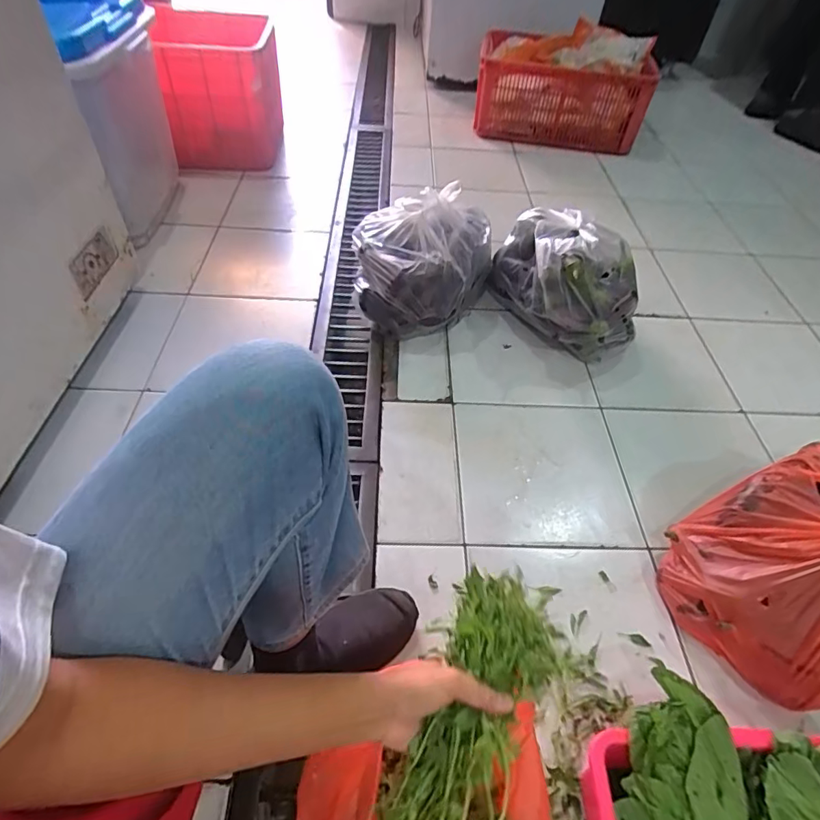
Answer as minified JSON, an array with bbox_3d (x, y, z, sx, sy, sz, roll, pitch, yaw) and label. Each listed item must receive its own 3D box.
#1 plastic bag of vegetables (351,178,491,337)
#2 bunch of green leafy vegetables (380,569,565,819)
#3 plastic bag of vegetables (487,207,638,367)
[{"bbox_3d":[0.034,-0.316,1.096,0.294,0.234,0.258,0,49,-6],"label":"plastic bag of vegetables"},{"bbox_3d":[0.043,0.275,0.398,0.100,0.048,0.293,23,60,14],"label":"bunch of green leafy vegetables"},{"bbox_3d":[0.333,-0.273,1.074,0.200,0.251,0.307,-11,51,-14],"label":"plastic bag of vegetables"}]

